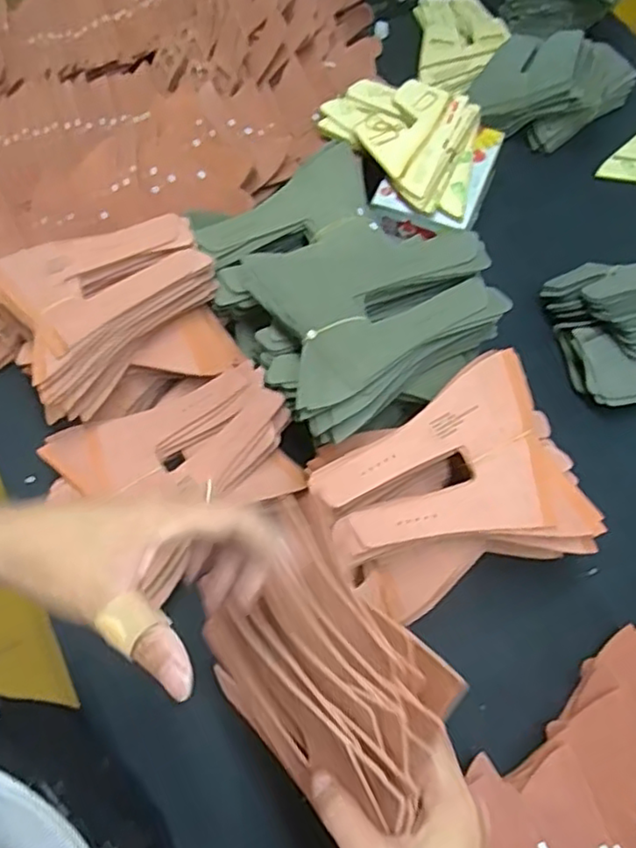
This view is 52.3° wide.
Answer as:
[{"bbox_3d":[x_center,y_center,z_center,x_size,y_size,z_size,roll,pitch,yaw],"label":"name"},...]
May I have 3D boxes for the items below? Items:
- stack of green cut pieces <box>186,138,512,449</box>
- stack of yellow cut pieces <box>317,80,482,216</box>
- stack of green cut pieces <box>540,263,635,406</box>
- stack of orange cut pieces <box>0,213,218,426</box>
[{"bbox_3d":[0.017,-0.140,0.631,0.218,0.119,0.297,-29,69,-10],"label":"stack of green cut pieces"},{"bbox_3d":[0.113,-0.333,0.743,0.141,0.025,0.206,-39,72,-14],"label":"stack of yellow cut pieces"},{"bbox_3d":[0.336,-0.110,0.673,0.152,0.093,0.181,-11,67,-3],"label":"stack of green cut pieces"},{"bbox_3d":[-0.200,-0.115,0.627,0.195,0.082,0.161,-30,70,-11],"label":"stack of orange cut pieces"}]

